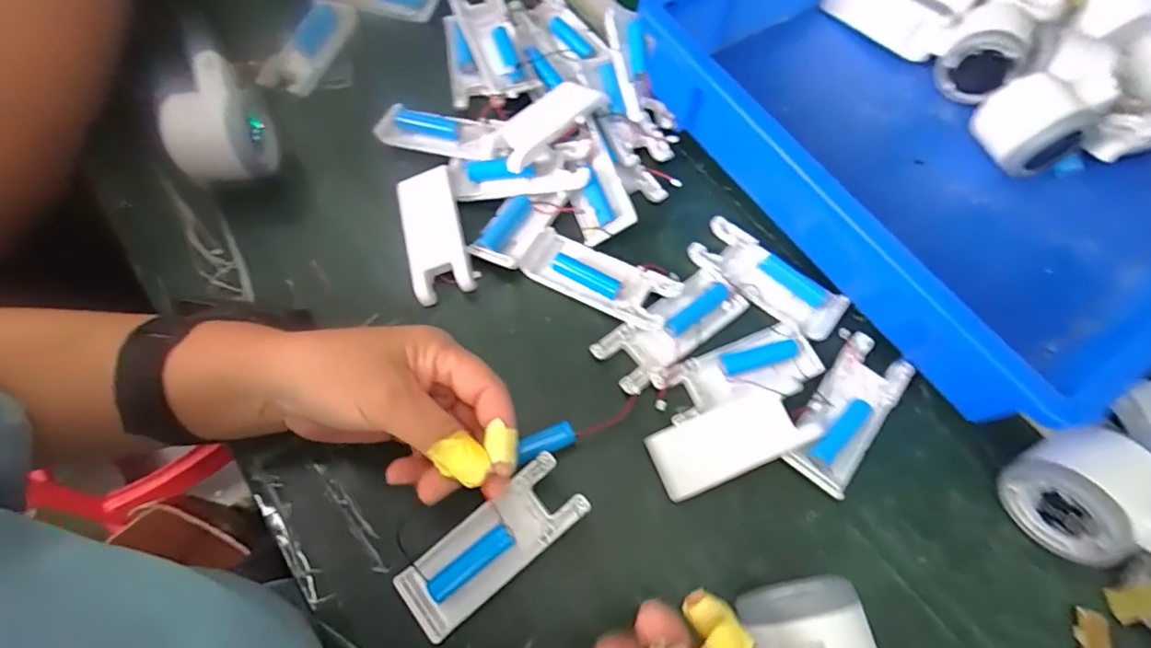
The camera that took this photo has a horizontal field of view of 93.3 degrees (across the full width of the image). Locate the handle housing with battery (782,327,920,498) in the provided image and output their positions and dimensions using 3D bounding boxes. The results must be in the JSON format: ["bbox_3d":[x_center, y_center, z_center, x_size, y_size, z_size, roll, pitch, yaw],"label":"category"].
[{"bbox_3d":[0.171,0.055,0.340,0.042,0.013,0.103,37,70,14],"label":"handle housing with battery"}]

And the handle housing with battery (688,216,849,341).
[{"bbox_3d":[0.133,-0.031,0.381,0.107,0.021,0.042,39,70,14],"label":"handle housing with battery"}]

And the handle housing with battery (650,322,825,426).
[{"bbox_3d":[0.106,0.033,0.349,0.105,0.020,0.043,-20,68,-10],"label":"handle housing with battery"}]

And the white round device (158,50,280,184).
[{"bbox_3d":[-0.260,-0.147,0.393,0.060,0.054,0.072,-18,68,-10],"label":"white round device"}]

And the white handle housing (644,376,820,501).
[{"bbox_3d":[0.097,0.070,0.330,0.102,0.014,0.040,-19,68,-10],"label":"white handle housing"}]

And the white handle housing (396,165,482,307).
[{"bbox_3d":[-0.101,-0.063,0.386,0.044,0.022,0.097,-18,68,-10],"label":"white handle housing"}]

